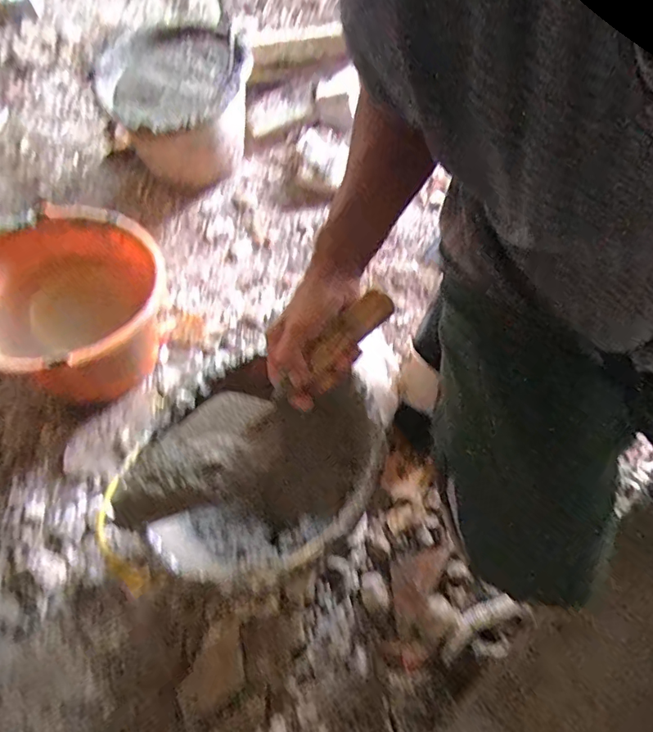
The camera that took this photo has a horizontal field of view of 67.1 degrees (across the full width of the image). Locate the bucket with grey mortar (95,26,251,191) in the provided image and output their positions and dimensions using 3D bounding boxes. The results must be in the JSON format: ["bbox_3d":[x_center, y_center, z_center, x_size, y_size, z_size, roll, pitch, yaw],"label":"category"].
[{"bbox_3d":[-0.277,-0.498,0.931,0.254,0.199,0.331,-22,66,-10],"label":"bucket with grey mortar"}]

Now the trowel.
[{"bbox_3d":[-0.061,0.035,0.447,0.294,0.057,0.080,-41,70,-7],"label":"trowel"}]

